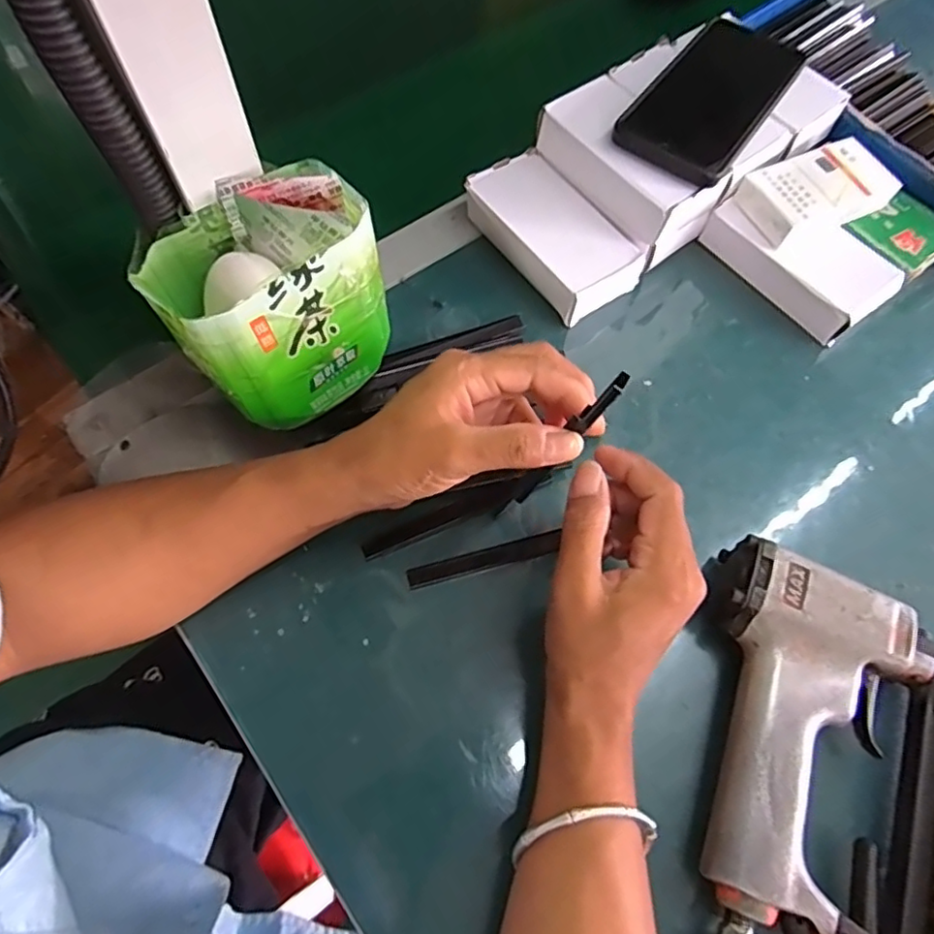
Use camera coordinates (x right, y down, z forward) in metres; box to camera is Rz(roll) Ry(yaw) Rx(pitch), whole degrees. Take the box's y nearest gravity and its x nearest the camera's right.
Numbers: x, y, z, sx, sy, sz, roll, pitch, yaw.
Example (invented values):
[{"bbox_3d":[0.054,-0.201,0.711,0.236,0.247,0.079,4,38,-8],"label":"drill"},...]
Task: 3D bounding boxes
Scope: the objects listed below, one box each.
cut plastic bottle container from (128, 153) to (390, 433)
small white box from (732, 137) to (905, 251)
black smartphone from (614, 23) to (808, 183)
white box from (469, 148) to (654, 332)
[{"bbox_3d":[-0.098,-0.085,0.315,0.108,0.088,0.081,-36,72,-16],"label":"cut plastic bottle container"},{"bbox_3d":[0.245,-0.192,0.428,0.102,0.025,0.051,-22,68,-12],"label":"small white box"},{"bbox_3d":[0.168,-0.253,0.419,0.077,0.011,0.156,33,68,11],"label":"black smartphone"},{"bbox_3d":[0.060,-0.165,0.434,0.073,0.031,0.123,-32,69,-15],"label":"white box"}]

